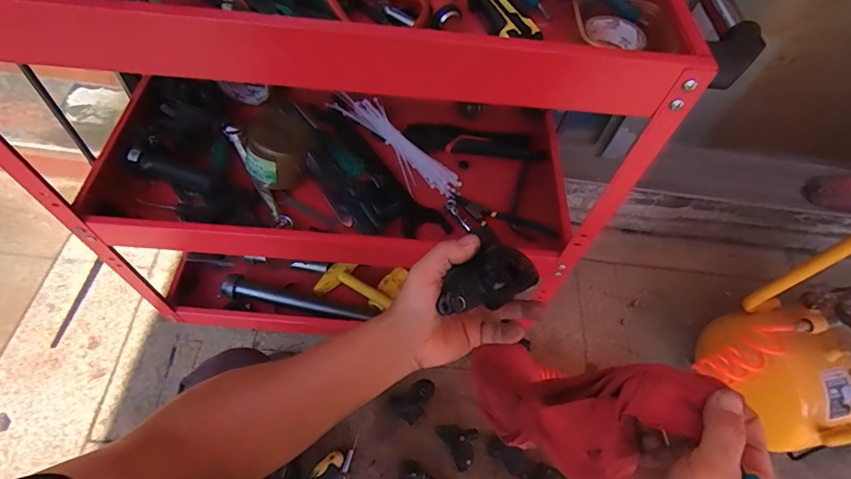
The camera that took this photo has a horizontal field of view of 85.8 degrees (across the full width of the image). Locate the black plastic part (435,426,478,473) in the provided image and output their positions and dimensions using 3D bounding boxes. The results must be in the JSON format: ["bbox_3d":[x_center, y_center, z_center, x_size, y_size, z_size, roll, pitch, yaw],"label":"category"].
[{"bbox_3d":[0.068,0.375,0.853,0.055,0.054,0.089,-26,64,-22],"label":"black plastic part"}]

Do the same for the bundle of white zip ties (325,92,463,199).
[{"bbox_3d":[-0.055,-0.169,0.765,0.088,0.041,0.284,-32,66,-24],"label":"bundle of white zip ties"}]

